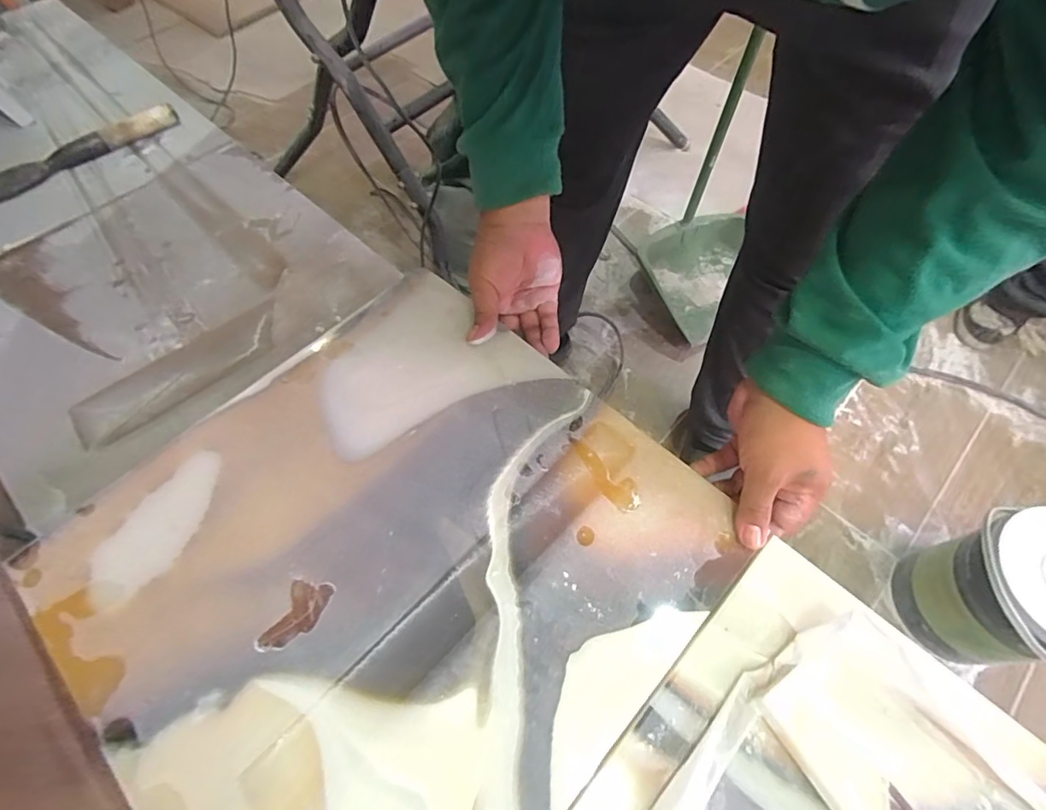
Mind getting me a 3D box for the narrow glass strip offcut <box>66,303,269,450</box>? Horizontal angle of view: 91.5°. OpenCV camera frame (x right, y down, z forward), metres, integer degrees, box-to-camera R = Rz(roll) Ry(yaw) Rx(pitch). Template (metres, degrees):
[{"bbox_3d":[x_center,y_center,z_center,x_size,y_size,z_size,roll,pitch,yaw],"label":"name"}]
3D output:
[{"bbox_3d":[-0.355,-0.035,0.532,0.207,0.005,0.069,-34,66,-16],"label":"narrow glass strip offcut"}]

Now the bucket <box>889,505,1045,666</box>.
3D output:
[{"bbox_3d":[0.641,0.259,0.689,0.176,0.228,0.174,-1,61,1],"label":"bucket"}]

